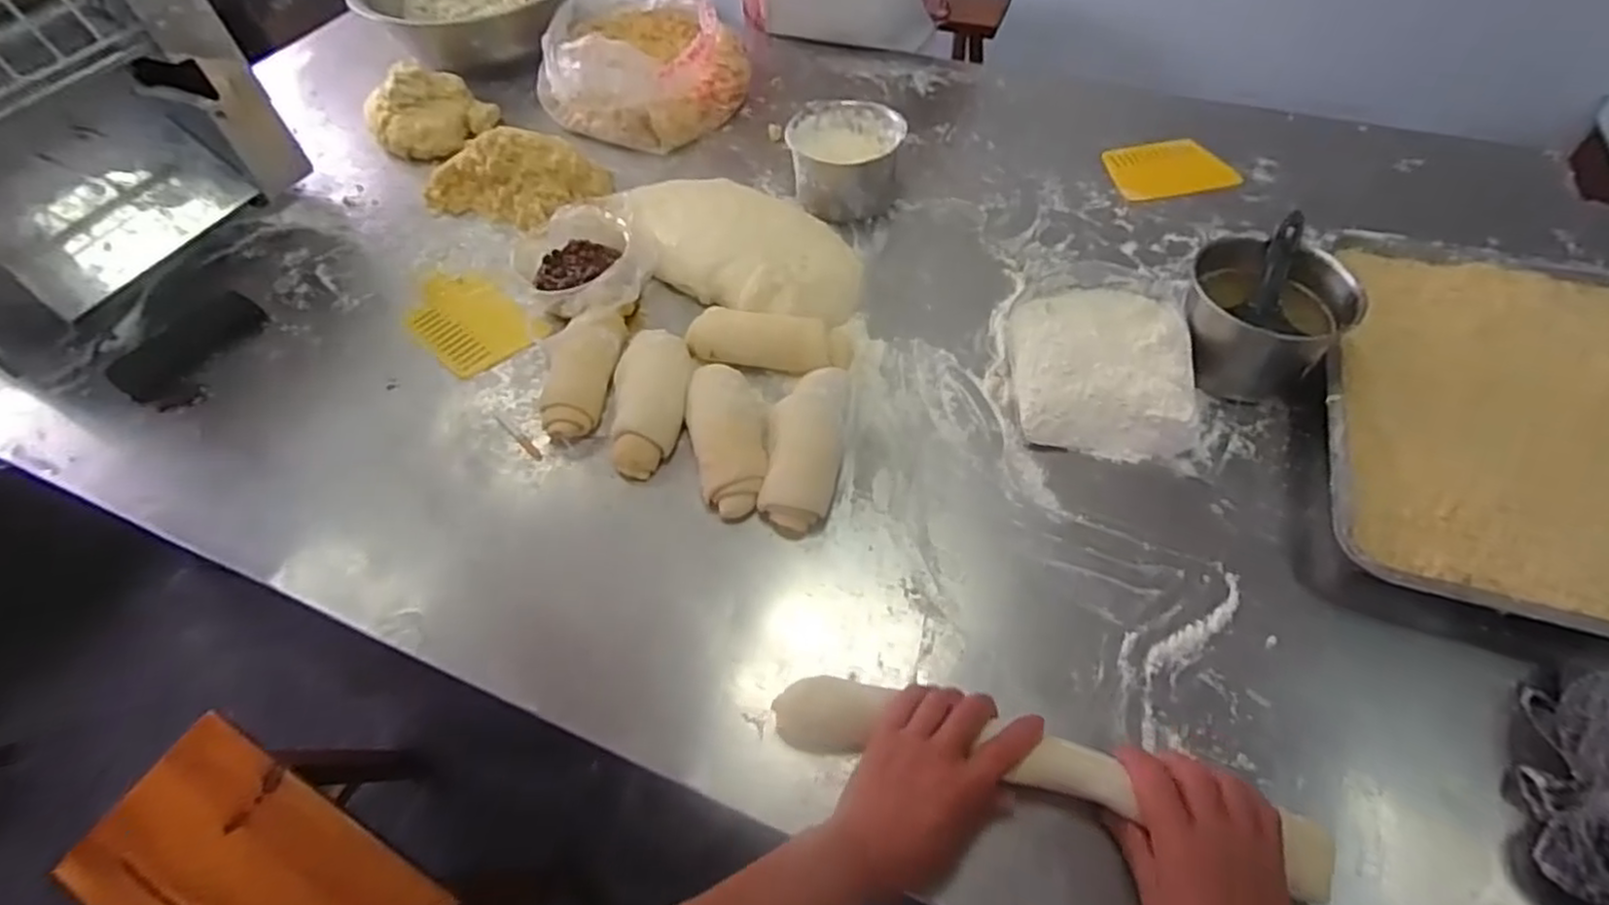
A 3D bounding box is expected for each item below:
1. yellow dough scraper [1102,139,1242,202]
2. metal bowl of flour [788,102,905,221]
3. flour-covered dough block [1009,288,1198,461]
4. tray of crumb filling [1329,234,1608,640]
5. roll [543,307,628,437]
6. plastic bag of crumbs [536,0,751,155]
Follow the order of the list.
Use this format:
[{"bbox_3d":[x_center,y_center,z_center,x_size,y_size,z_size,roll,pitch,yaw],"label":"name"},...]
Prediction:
[{"bbox_3d":[0.504,-0.396,1.003,0.154,0.007,0.110,-11,61,-1],"label":"yellow dough scraper"},{"bbox_3d":[0.057,-0.386,0.973,0.146,0.102,0.139,-2,52,3],"label":"metal bowl of flour"},{"bbox_3d":[0.302,-0.086,0.746,0.175,0.059,0.181,2,52,5],"label":"flour-covered dough block"},{"bbox_3d":[0.688,-0.042,0.697,0.327,0.051,0.484,15,55,15],"label":"tray of crumb filling"},{"bbox_3d":[-0.244,-0.089,0.798,0.078,0.046,0.161,-3,52,2],"label":"roll"},{"bbox_3d":[-0.274,-0.631,1.161,0.297,0.121,0.354,-32,57,-19],"label":"plastic bag of crumbs"}]

